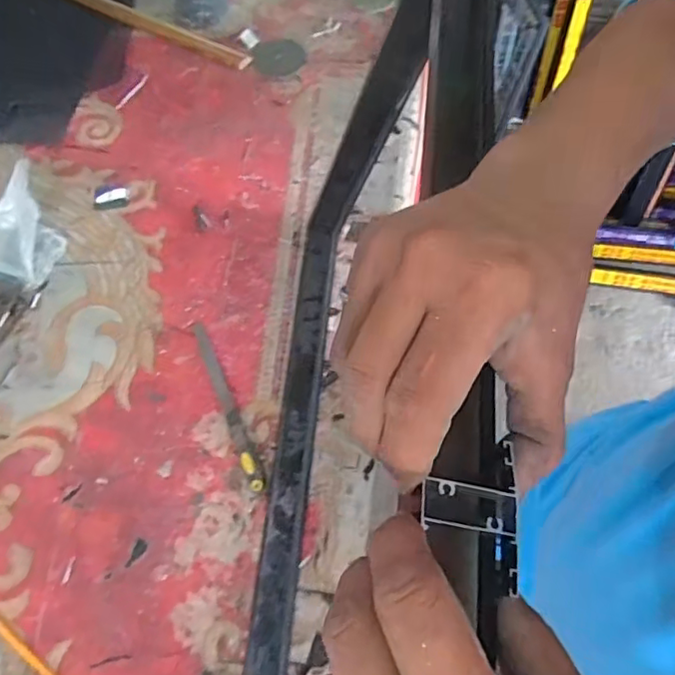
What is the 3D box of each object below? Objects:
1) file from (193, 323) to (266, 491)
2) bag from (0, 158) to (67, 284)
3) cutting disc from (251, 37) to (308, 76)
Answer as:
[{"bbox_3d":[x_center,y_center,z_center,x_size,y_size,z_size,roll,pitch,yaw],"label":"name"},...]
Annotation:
[{"bbox_3d":[-0.131,0.072,0.669,0.019,0.019,0.228,-23,66,-9],"label":"file"},{"bbox_3d":[-0.409,-0.138,0.724,0.099,0.105,0.138,35,70,16],"label":"bag"},{"bbox_3d":[-0.093,-0.456,0.926,0.088,0.004,0.088,-1,65,1],"label":"cutting disc"}]

